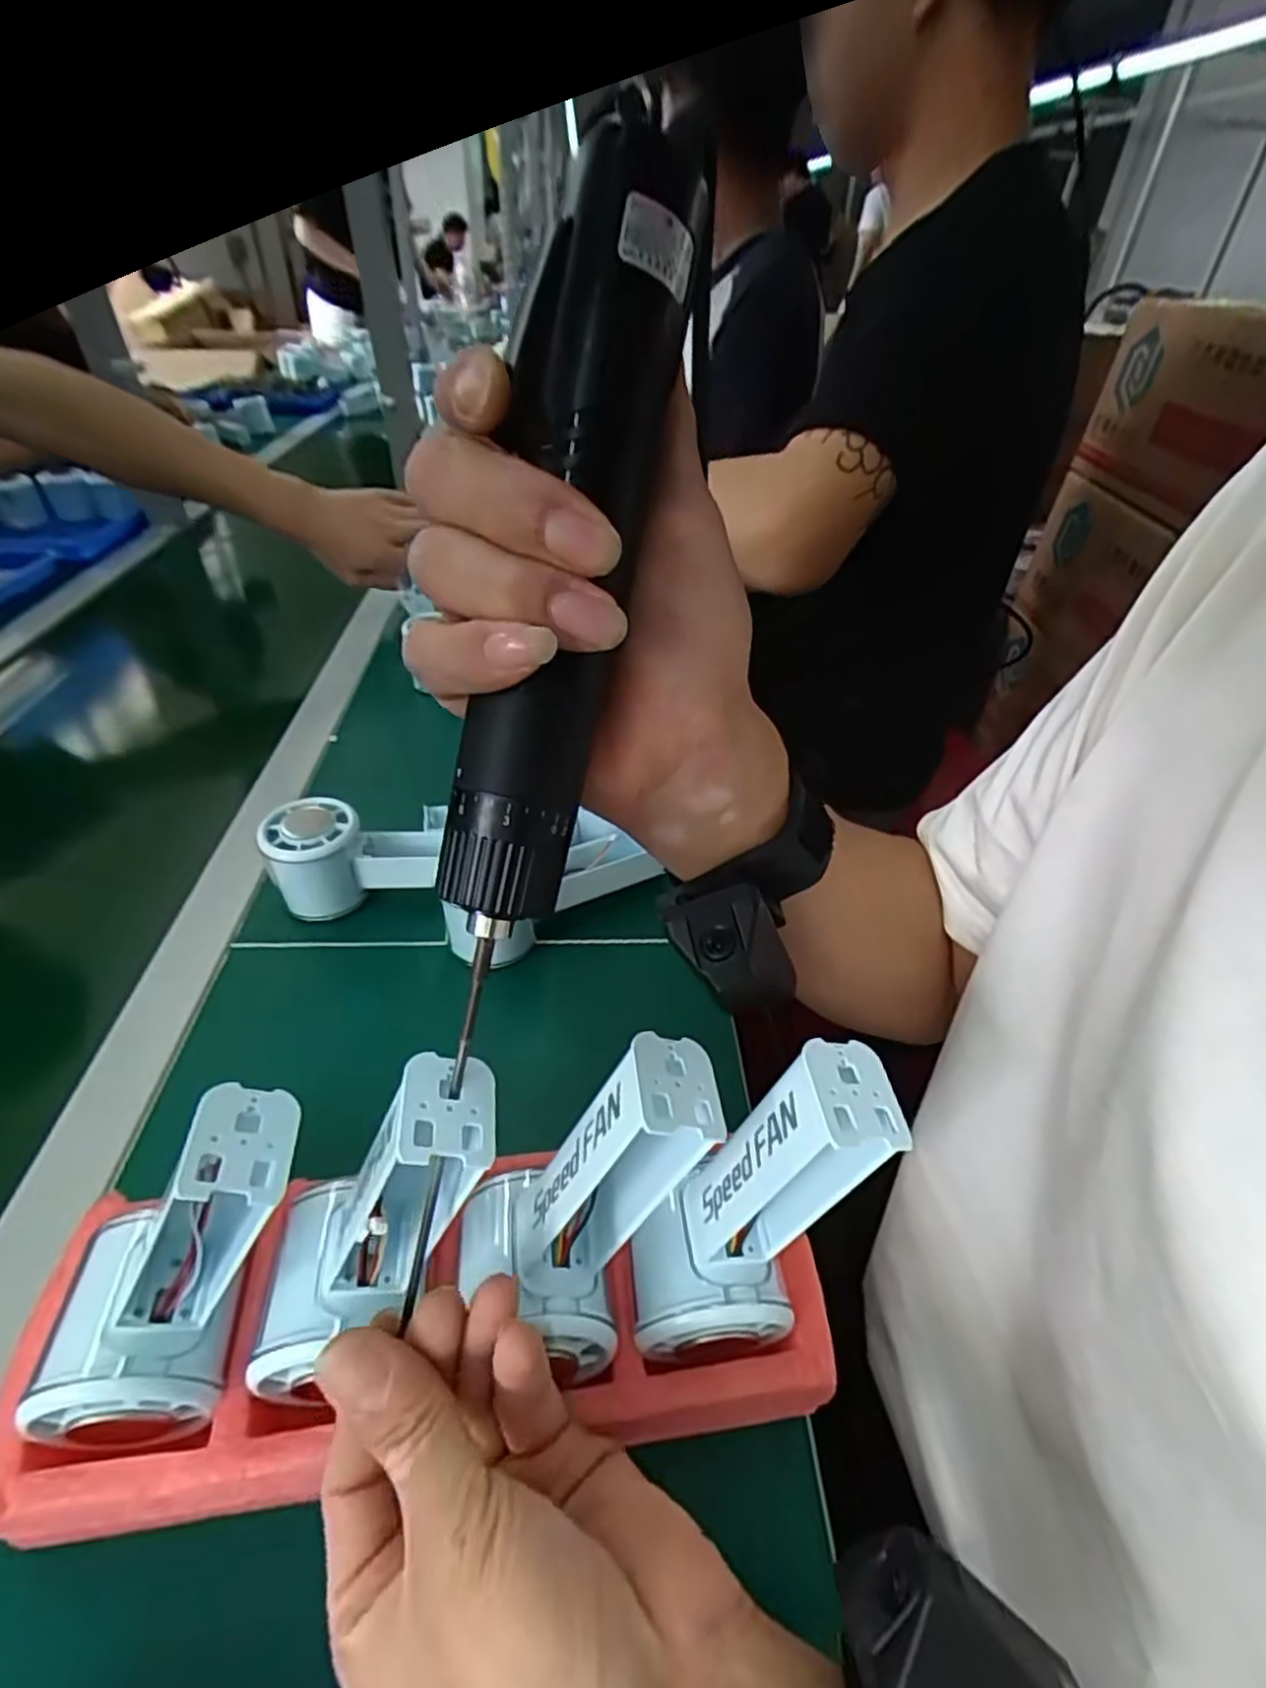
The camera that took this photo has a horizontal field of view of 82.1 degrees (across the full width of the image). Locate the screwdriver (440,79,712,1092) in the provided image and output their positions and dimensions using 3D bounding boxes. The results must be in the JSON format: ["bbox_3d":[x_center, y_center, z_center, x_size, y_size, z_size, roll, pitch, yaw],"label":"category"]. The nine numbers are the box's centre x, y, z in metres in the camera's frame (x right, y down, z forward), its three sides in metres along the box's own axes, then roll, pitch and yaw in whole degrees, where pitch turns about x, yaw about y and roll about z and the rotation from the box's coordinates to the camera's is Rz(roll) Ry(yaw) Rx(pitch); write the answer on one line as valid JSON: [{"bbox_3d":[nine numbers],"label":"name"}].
[{"bbox_3d":[-0.019,-0.063,0.182,0.032,0.227,0.044,12,6,12],"label":"screwdriver"}]

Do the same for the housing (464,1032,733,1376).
[{"bbox_3d":[-0.015,0.120,0.235,0.048,0.136,0.056,14,34,-24],"label":"housing"}]

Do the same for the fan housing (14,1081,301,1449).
[{"bbox_3d":[-0.135,0.120,0.223,0.049,0.116,0.055,20,30,-31],"label":"fan housing"}]

